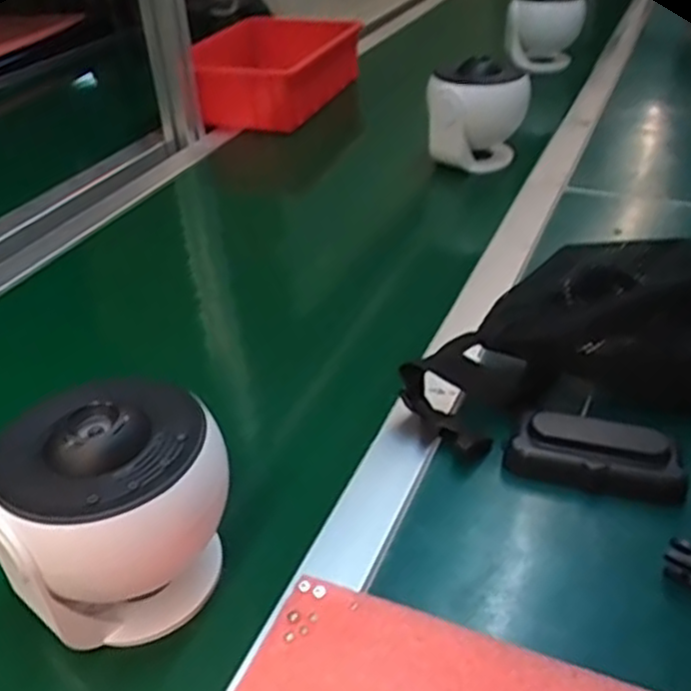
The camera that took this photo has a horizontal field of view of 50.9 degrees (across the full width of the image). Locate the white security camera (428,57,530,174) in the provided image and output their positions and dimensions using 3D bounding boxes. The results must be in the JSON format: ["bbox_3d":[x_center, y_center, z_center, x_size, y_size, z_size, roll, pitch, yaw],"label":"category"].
[{"bbox_3d":[0.162,-0.285,0.906,0.111,0.114,0.095,12,39,17],"label":"white security camera"}]

